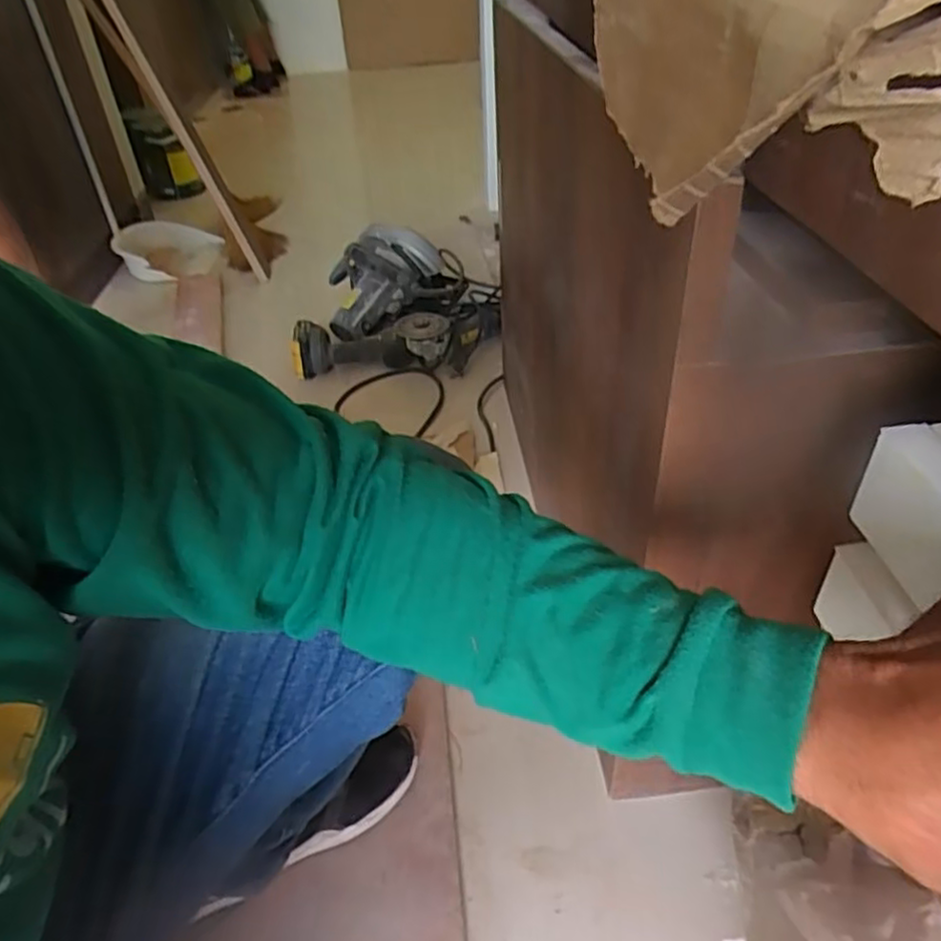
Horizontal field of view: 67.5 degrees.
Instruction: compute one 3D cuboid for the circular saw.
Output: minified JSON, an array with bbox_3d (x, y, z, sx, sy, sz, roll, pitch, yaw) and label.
[{"bbox_3d":[-0.144,-0.363,1.380,0.263,0.172,0.152,-6,40,-2],"label":"circular saw"}]

